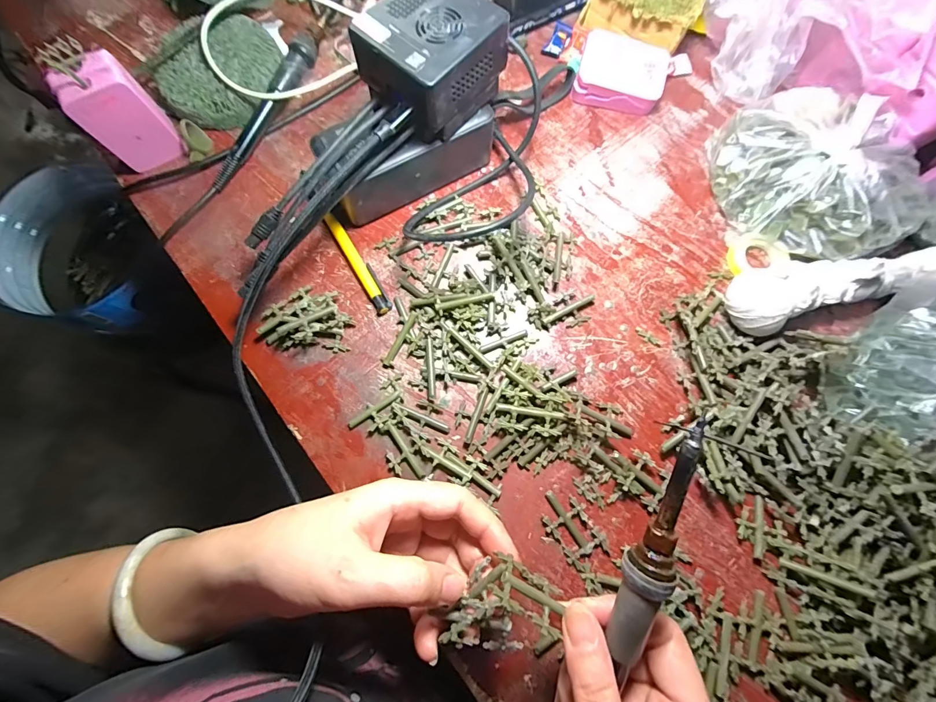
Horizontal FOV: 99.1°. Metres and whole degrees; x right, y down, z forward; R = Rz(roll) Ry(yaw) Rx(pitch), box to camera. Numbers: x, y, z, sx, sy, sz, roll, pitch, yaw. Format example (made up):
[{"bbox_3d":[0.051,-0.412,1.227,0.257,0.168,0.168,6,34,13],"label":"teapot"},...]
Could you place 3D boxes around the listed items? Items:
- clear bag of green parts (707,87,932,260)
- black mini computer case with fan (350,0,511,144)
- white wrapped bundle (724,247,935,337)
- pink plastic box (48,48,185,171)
[{"bbox_3d":[0.257,-0.132,0.300,0.104,0.052,0.142,-33,78,-7],"label":"clear bag of green parts"},{"bbox_3d":[-0.026,-0.200,0.272,0.076,0.048,0.079,43,81,10],"label":"black mini computer case with fan"},{"bbox_3d":[0.258,-0.049,0.287,0.150,0.042,0.046,-15,77,-3],"label":"white wrapped bundle"},{"bbox_3d":[-0.264,-0.179,0.304,0.049,0.073,0.030,-35,78,-7],"label":"pink plastic box"}]

